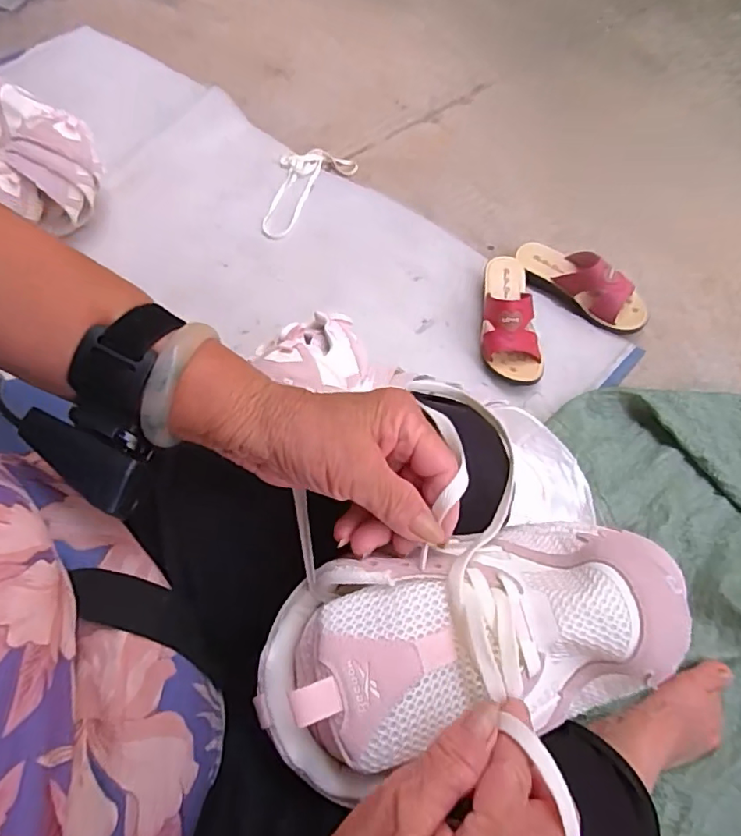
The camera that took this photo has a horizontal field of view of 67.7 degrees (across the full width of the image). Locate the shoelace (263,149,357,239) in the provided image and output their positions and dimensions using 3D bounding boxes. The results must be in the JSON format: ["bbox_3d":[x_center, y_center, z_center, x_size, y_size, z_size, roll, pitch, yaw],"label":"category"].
[{"bbox_3d":[-0.150,-0.452,1.074,0.138,0.016,0.232,37,71,20],"label":"shoelace"}]

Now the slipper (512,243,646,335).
[{"bbox_3d":[0.340,-0.222,0.886,0.227,0.072,0.083,39,75,21],"label":"slipper"}]

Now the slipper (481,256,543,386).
[{"bbox_3d":[0.212,-0.162,0.859,0.085,0.080,0.229,-4,65,5],"label":"slipper"}]

